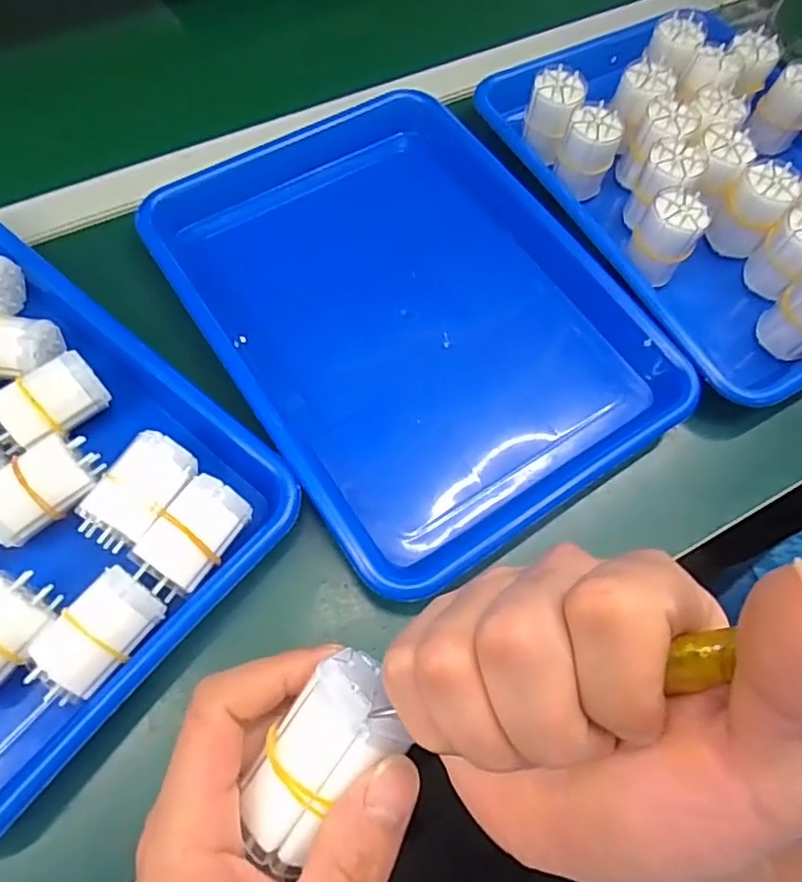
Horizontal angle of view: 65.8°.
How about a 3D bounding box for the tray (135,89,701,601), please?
[{"bbox_3d":[0.005,-0.090,0.421,0.251,0.038,0.333,-30,70,-16],"label":"tray"}]

